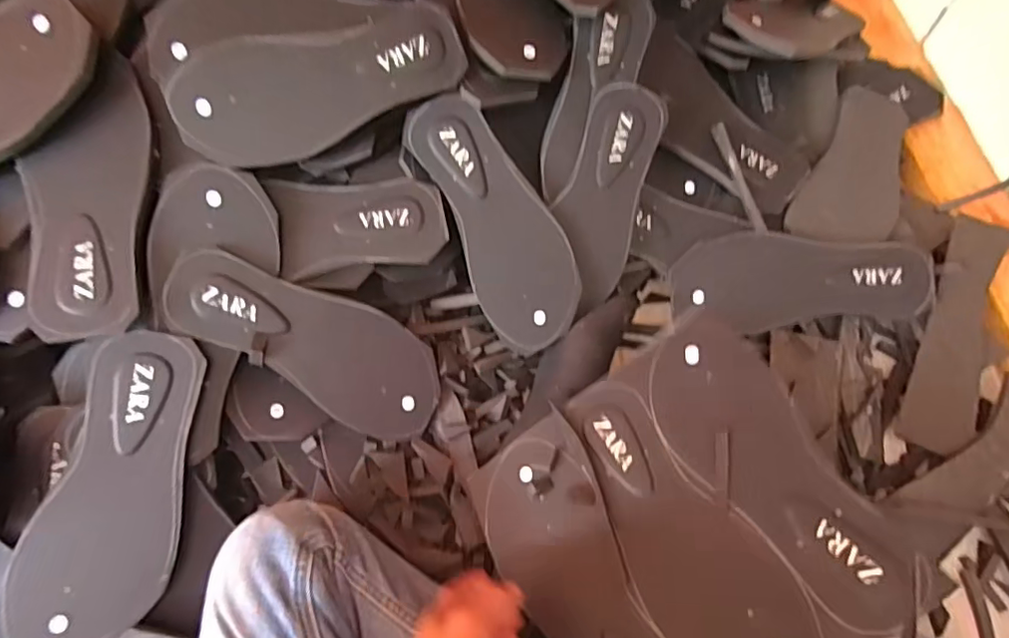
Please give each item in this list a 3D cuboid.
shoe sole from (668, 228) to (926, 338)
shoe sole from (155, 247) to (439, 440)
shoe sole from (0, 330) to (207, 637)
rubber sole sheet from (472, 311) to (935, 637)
[{"bbox_3d":[0.294,-0.042,0.564,0.244,0.019,0.096,-6,99,5],"label":"shoe sole"},{"bbox_3d":[-0.167,0.020,0.497,0.243,0.005,0.096,33,83,-15],"label":"shoe sole"},{"bbox_3d":[-0.305,0.134,0.438,0.100,0.014,0.243,13,82,-19],"label":"shoe sole"},{"bbox_3d":[0.131,0.160,0.429,0.259,0.011,0.253,-35,59,2],"label":"rubber sole sheet"}]

